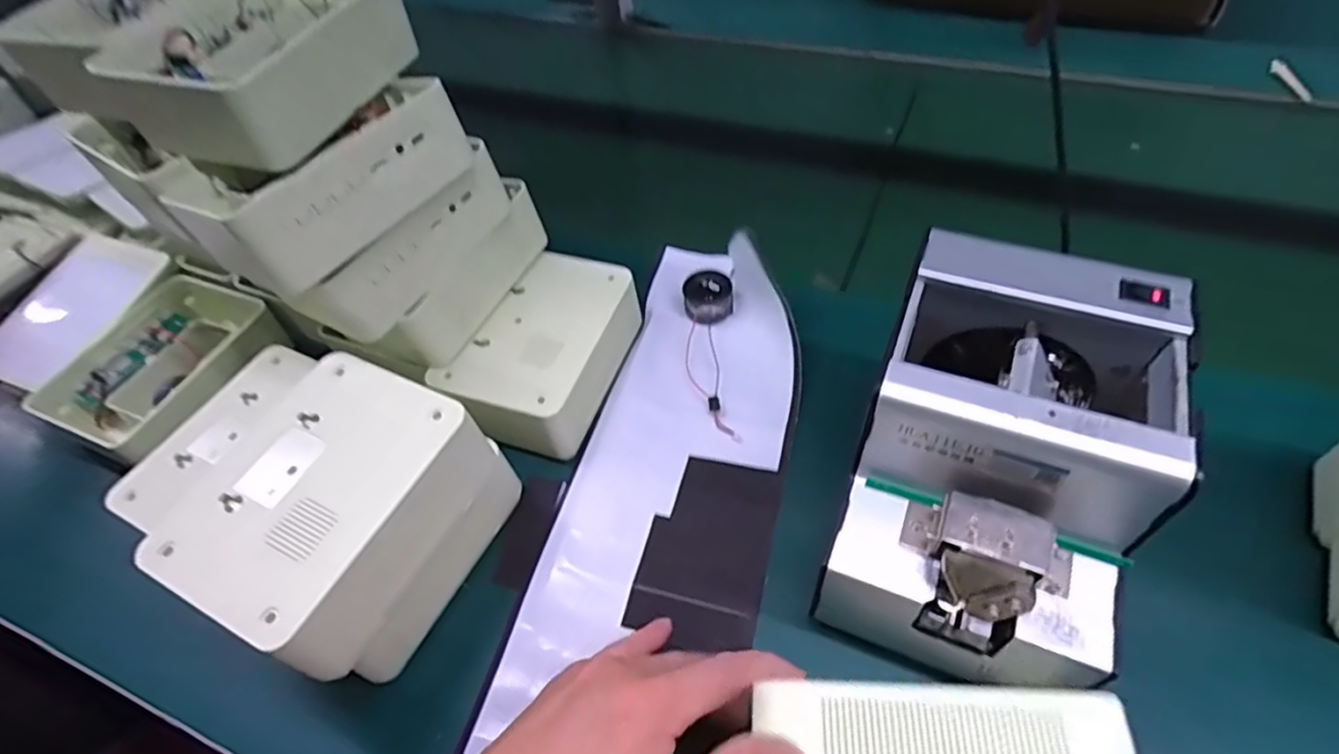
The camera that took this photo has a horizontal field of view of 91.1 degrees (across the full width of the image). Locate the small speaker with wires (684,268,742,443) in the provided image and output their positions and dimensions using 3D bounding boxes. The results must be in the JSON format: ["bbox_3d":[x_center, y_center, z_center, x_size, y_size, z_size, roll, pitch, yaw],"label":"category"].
[{"bbox_3d":[0.031,-0.023,0.485,0.037,0.024,0.140,-4,51,3],"label":"small speaker with wires"}]

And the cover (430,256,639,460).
[{"bbox_3d":[-0.086,-0.015,0.474,0.095,0.053,0.158,22,57,22],"label":"cover"}]

